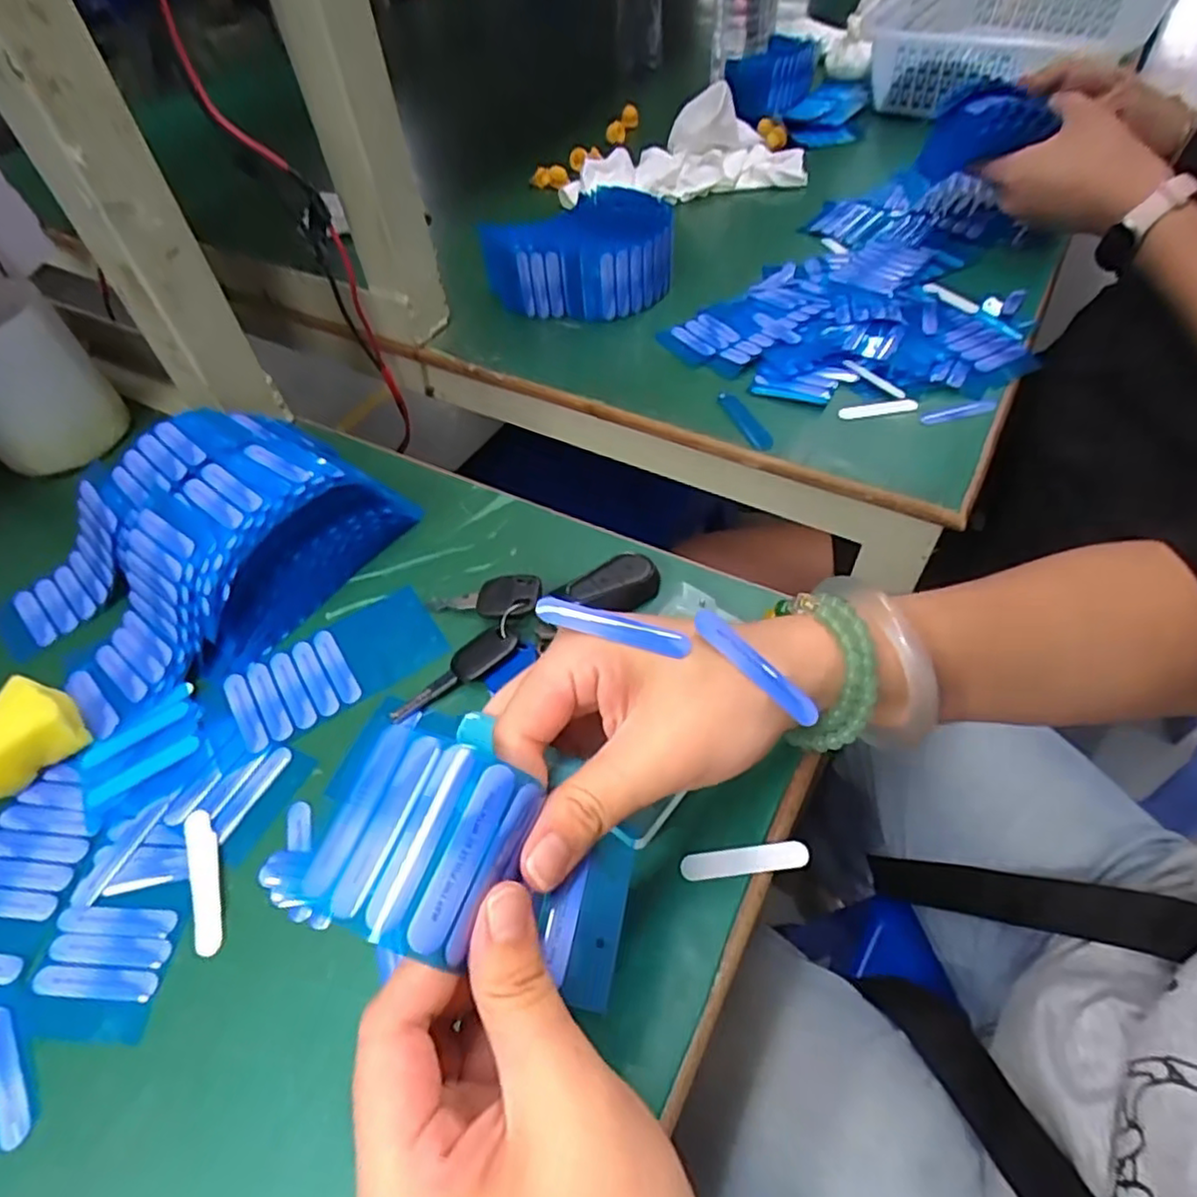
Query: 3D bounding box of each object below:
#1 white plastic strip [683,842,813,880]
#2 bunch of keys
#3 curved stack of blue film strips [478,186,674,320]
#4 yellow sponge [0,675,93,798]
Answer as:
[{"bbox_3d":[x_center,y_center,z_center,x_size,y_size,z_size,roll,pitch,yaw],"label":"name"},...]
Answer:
[{"bbox_3d":[0.060,0.107,0.273,0.051,0.004,0.011,-8,57,4],"label":"white plastic strip"},{"bbox_3d":[-0.034,0.015,0.345,0.135,0.019,0.067,-9,53,-2],"label":"bunch of keys"},{"bbox_3d":[-0.014,-0.281,0.538,0.143,0.057,0.106,3,53,7],"label":"curved stack of blue film strips"},{"bbox_3d":[-0.278,0.067,0.321,0.049,0.028,0.049,28,60,23],"label":"yellow sponge"}]

